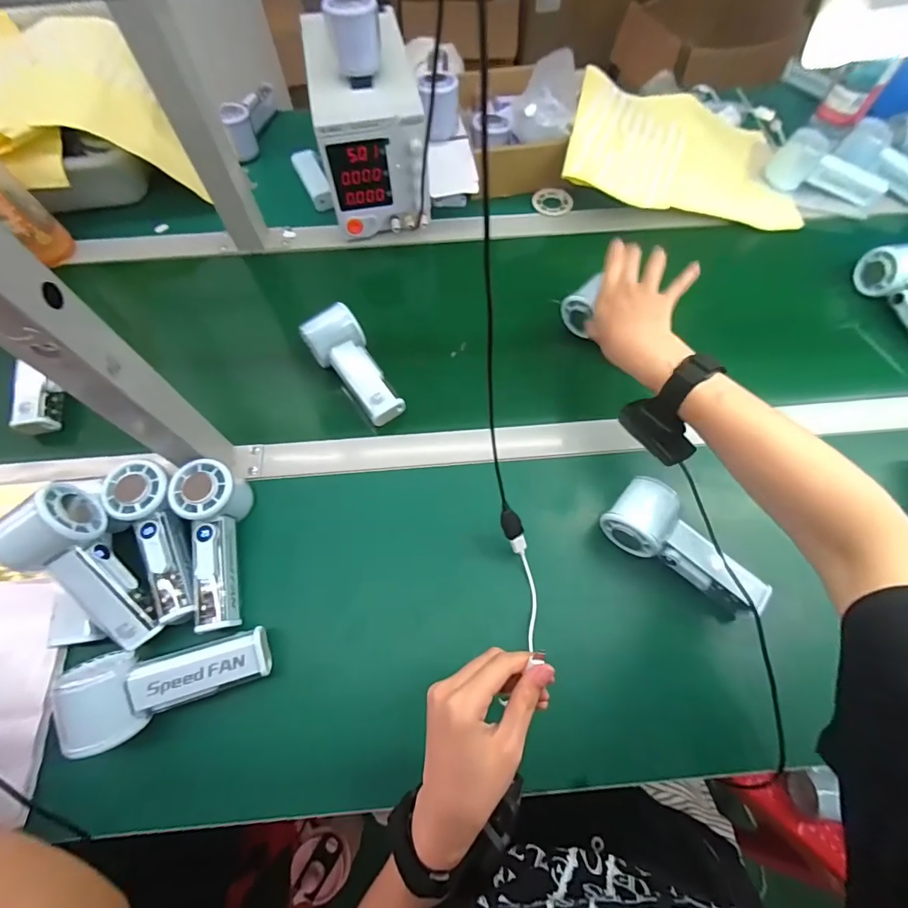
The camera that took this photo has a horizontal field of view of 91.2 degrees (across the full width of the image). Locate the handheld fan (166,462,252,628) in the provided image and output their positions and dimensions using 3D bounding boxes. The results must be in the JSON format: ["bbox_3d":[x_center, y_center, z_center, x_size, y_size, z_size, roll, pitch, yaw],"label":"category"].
[{"bbox_3d":[-0.227,0.085,0.415,0.056,0.059,0.151,-6,65,-2],"label":"handheld fan"}]

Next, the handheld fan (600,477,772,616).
[{"bbox_3d":[0.219,0.086,0.415,0.151,0.047,0.064,31,69,15],"label":"handheld fan"}]

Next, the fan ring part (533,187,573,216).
[{"bbox_3d":[0.144,-0.370,0.653,0.050,0.010,0.057,-40,70,-16],"label":"fan ring part"}]

